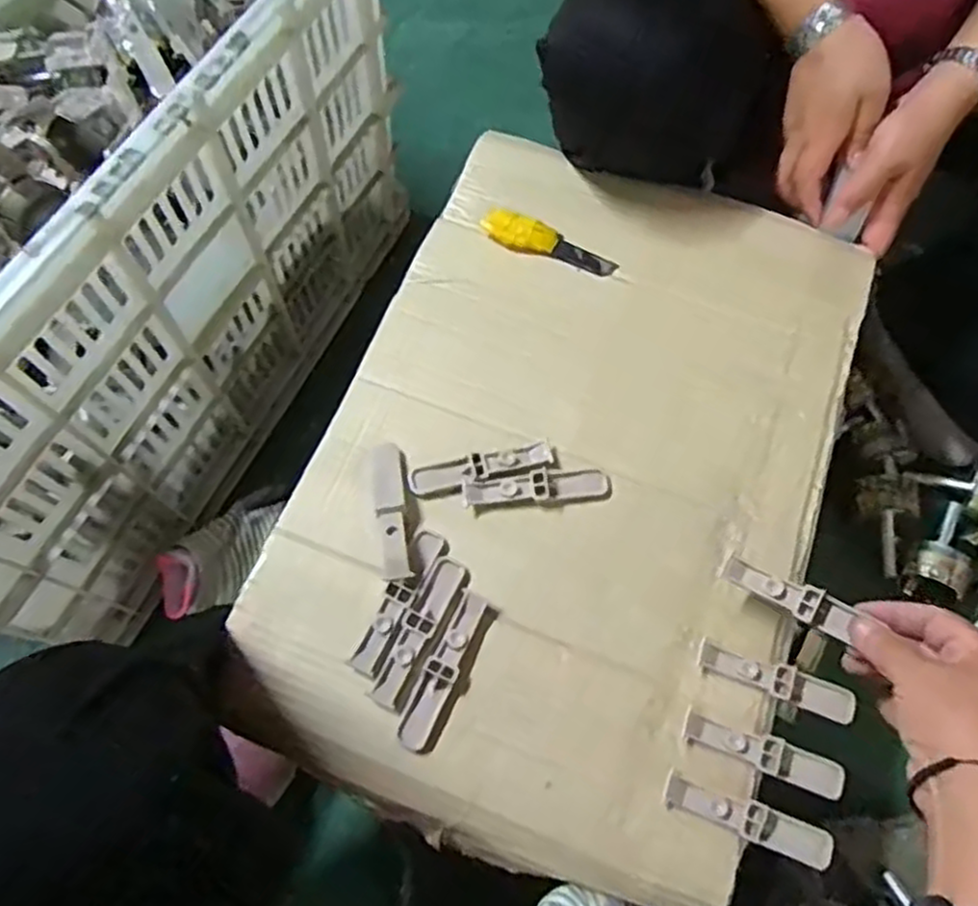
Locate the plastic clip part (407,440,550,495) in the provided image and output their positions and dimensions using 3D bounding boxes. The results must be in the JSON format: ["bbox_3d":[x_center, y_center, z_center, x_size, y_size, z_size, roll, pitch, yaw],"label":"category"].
[{"bbox_3d":[-0.005,0.009,0.499,0.099,0.009,0.019,-13,69,-5],"label":"plastic clip part"}]

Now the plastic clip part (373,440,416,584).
[{"bbox_3d":[-0.065,0.039,0.477,0.021,0.017,0.094,-8,68,-3],"label":"plastic clip part"}]

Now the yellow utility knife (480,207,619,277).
[{"bbox_3d":[0.049,-0.170,0.574,0.108,0.022,0.029,14,69,5],"label":"yellow utility knife"}]

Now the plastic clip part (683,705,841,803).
[{"bbox_3d":[0.166,0.181,0.432,0.095,0.009,0.021,20,69,8],"label":"plastic clip part"}]

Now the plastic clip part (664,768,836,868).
[{"bbox_3d":[0.152,0.215,0.419,0.097,0.007,0.020,19,69,7],"label":"plastic clip part"}]

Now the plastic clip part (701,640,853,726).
[{"bbox_3d":[0.180,0.143,0.449,0.097,0.011,0.021,19,69,7],"label":"plastic clip part"}]

